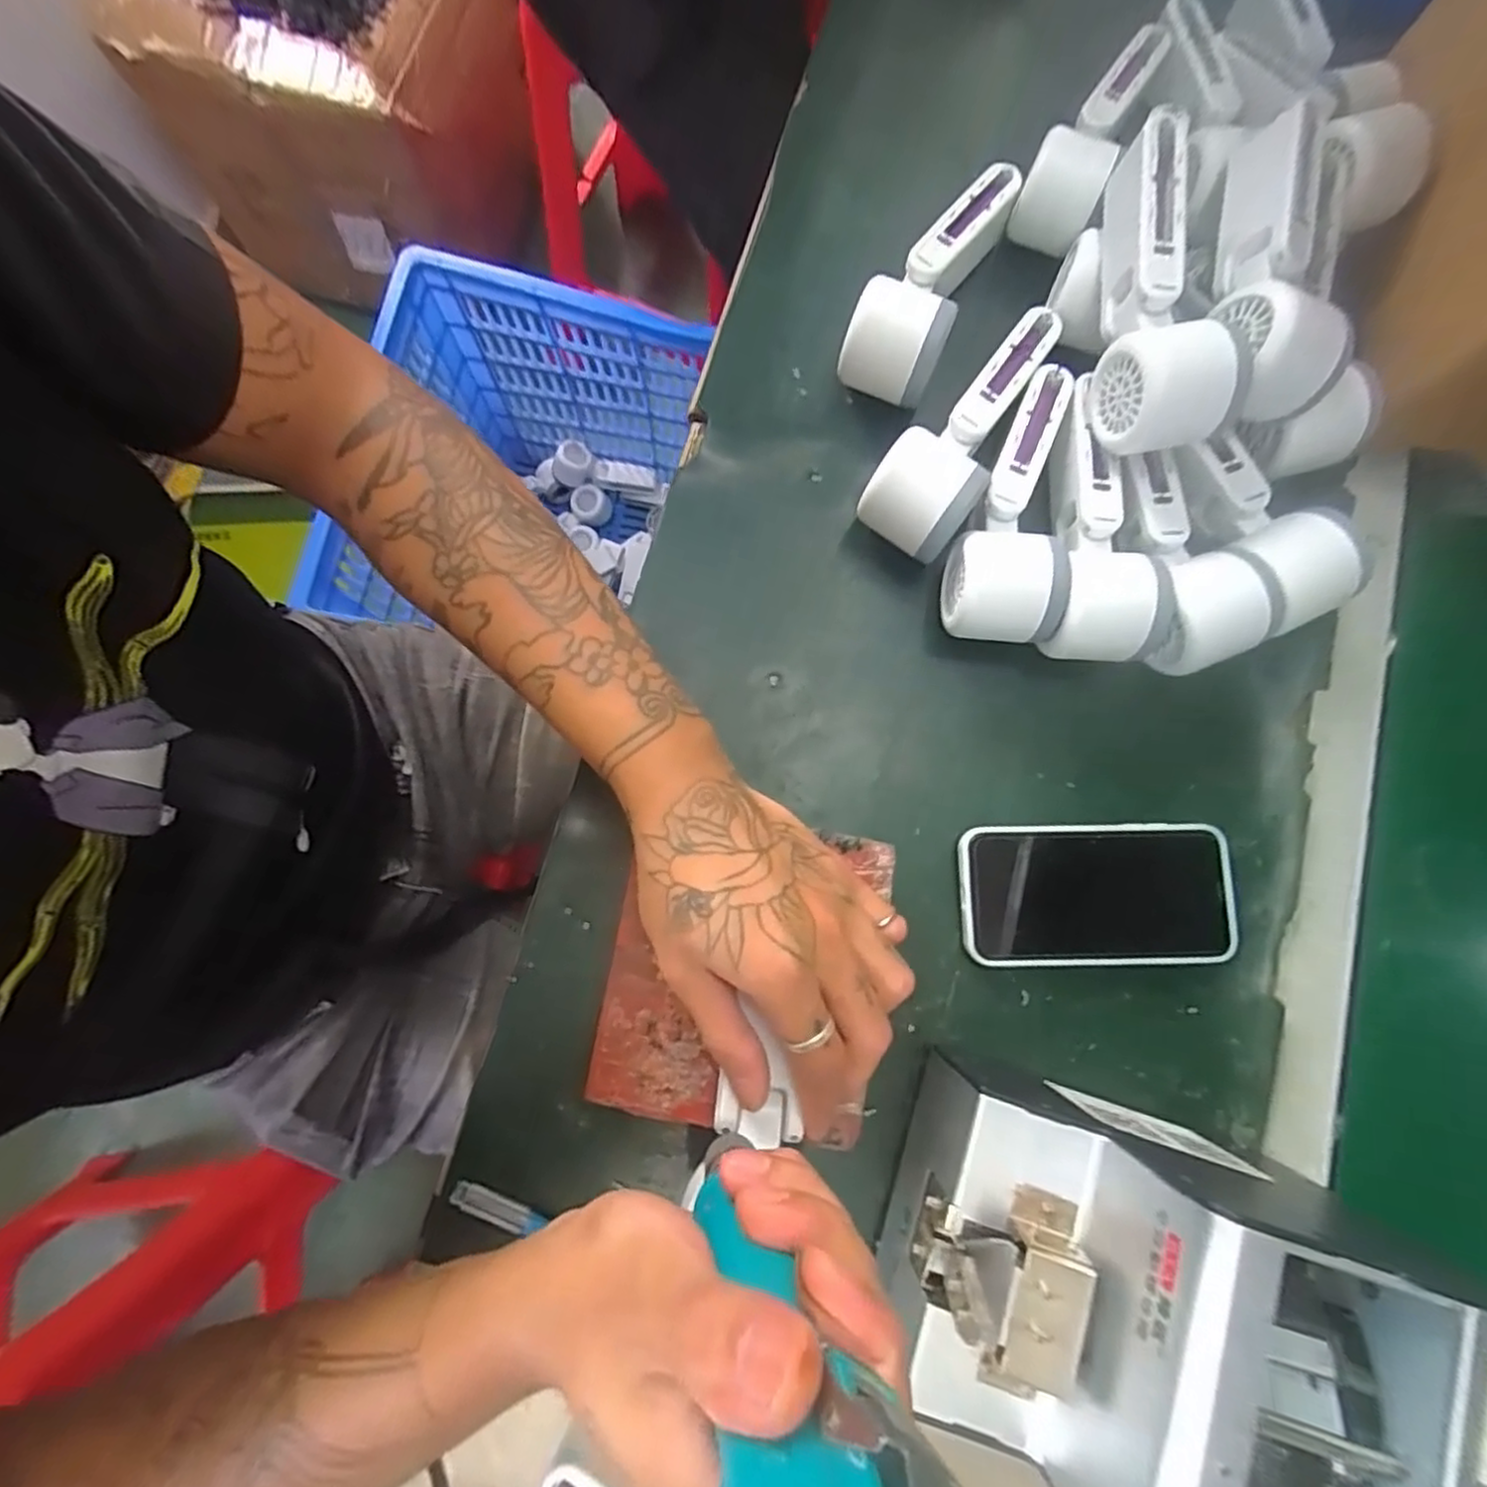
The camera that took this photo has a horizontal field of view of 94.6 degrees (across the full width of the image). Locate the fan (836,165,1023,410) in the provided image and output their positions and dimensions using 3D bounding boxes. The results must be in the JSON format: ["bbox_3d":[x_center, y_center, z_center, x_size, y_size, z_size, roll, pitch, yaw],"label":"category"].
[{"bbox_3d":[0.111,-0.279,0.408,0.051,0.050,0.147,25,80,2],"label":"fan"}]

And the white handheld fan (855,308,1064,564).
[{"bbox_3d":[0.135,-0.185,0.394,0.052,0.059,0.162,36,80,4],"label":"white handheld fan"}]

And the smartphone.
[{"bbox_3d":[0.190,0.081,0.373,0.141,0.015,0.073,0,79,0],"label":"smartphone"}]

